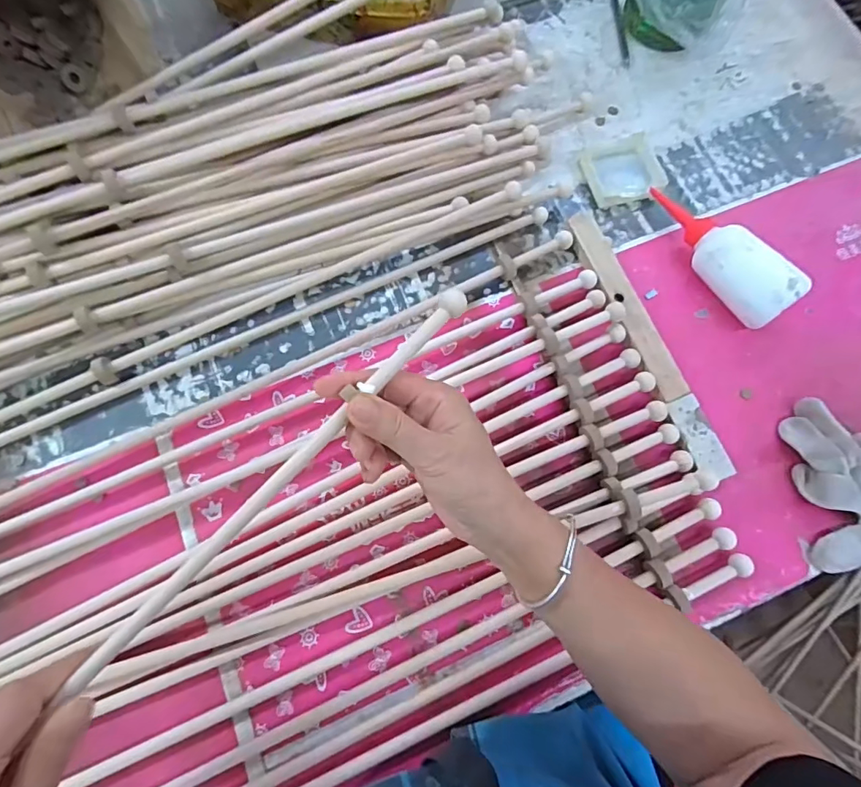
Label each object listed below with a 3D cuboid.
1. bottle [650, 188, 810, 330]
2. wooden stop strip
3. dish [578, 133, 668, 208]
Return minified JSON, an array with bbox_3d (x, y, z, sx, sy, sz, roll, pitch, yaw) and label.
[{"bbox_3d":[0.283,-0.145,0.480,0.045,0.056,0.174,-34,78,-11],"label":"bottle"},{"bbox_3d":[0.194,-0.090,0.482,0.033,0.012,0.208,-23,75,1],"label":"wooden stop strip"},{"bbox_3d":[0.212,-0.249,0.534,0.083,0.015,0.077,-14,76,-6],"label":"dish"}]

